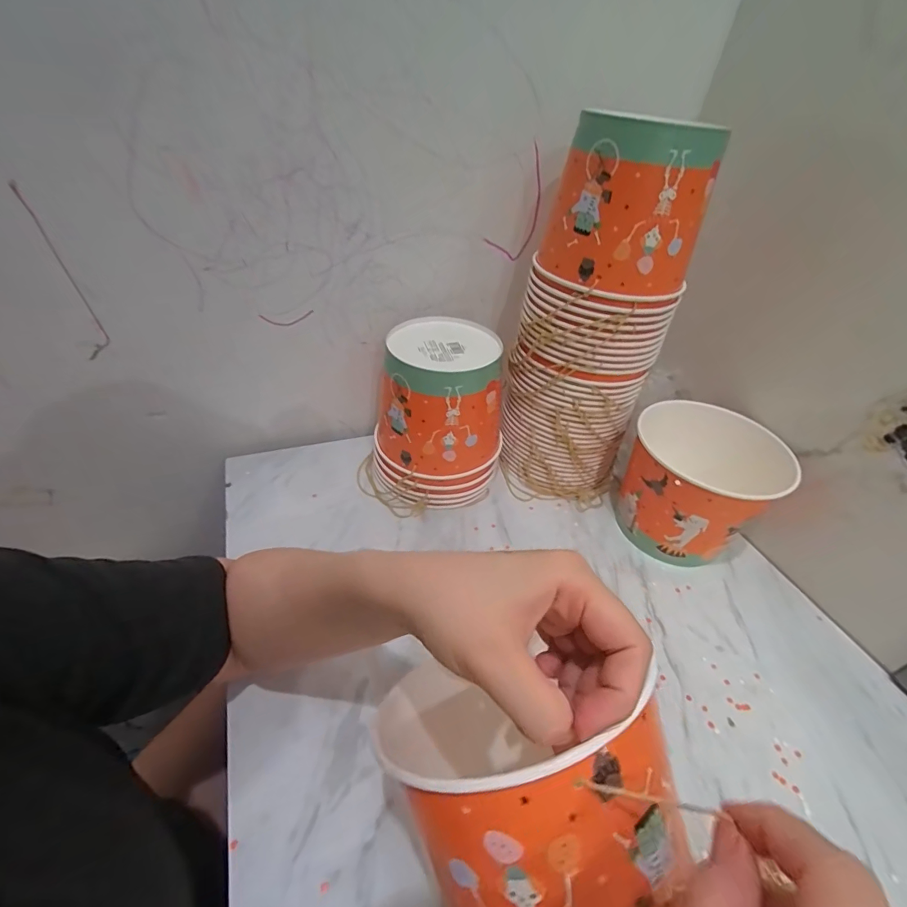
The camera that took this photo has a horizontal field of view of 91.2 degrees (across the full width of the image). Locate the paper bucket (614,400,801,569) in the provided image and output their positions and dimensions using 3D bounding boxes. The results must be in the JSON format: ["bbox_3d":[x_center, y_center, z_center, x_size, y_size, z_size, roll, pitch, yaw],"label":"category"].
[{"bbox_3d":[0.280,0.042,0.520,0.147,0.137,0.142,-26,50,-32],"label":"paper bucket"}]

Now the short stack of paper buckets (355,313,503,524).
[{"bbox_3d":[-0.031,-0.047,0.544,0.156,0.185,0.135,-2,41,-9],"label":"short stack of paper buckets"}]

